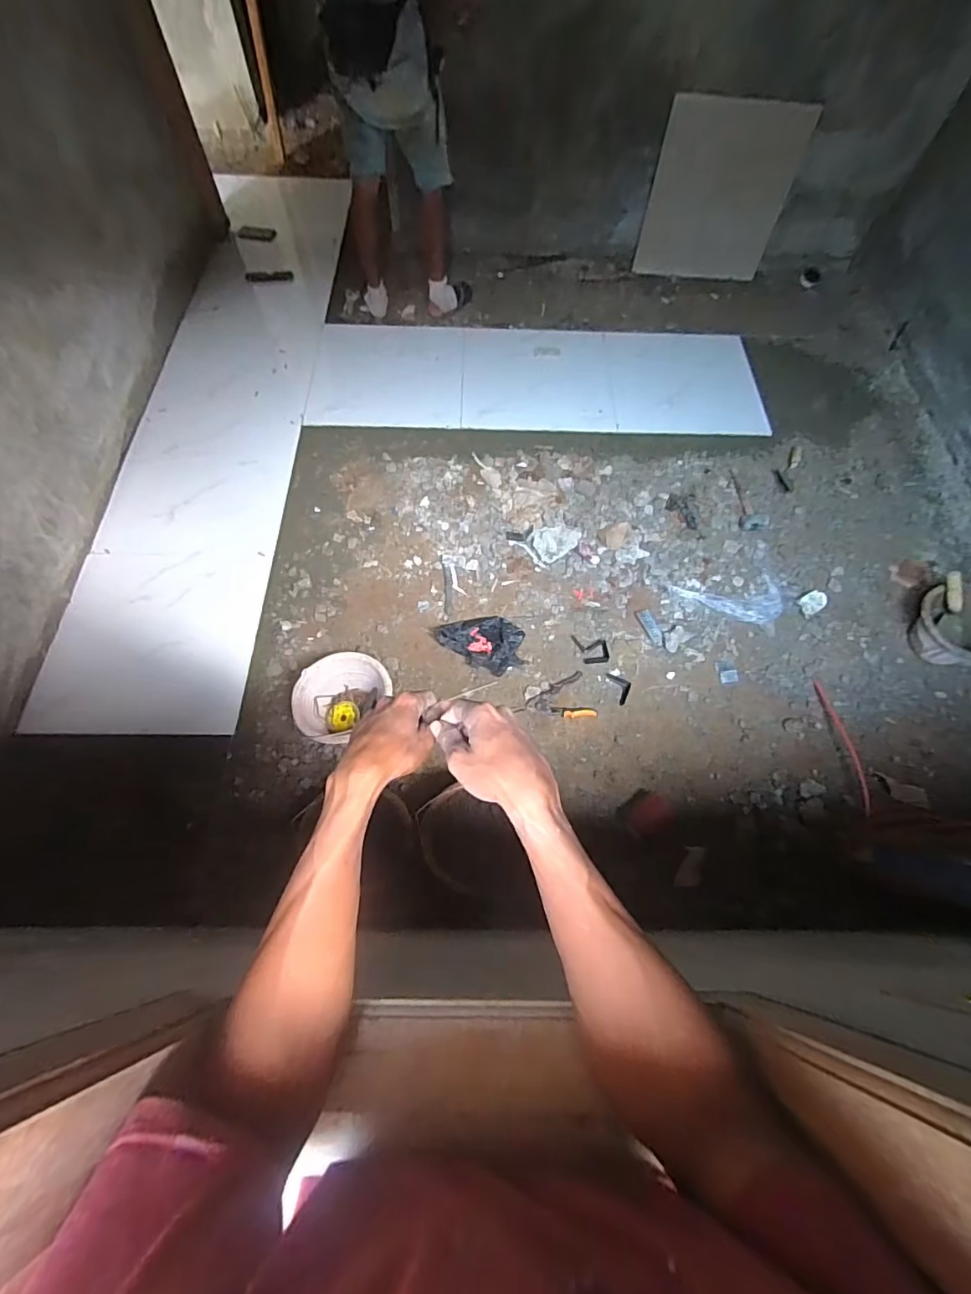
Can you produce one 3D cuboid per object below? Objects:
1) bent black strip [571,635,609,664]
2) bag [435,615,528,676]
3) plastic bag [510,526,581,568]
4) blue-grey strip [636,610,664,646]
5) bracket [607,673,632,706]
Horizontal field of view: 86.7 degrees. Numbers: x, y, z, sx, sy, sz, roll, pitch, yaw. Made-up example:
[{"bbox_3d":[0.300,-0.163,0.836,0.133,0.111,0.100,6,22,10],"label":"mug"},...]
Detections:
[{"bbox_3d":[0.327,0.012,1.596,0.115,0.006,0.088,7,66,0],"label":"bent black strip"},{"bbox_3d":[-0.003,-0.026,1.620,0.284,0.027,0.188,33,68,13],"label":"bag"},{"bbox_3d":[0.220,-0.362,1.774,0.209,0.021,0.142,-33,70,-16],"label":"plastic bag"},{"bbox_3d":[0.535,-0.063,1.659,0.044,0.012,0.135,-17,67,-9],"label":"blue-grey strip"},{"bbox_3d":[0.411,0.121,1.555,0.054,0.031,0.110,-13,68,-8],"label":"bracket"}]

